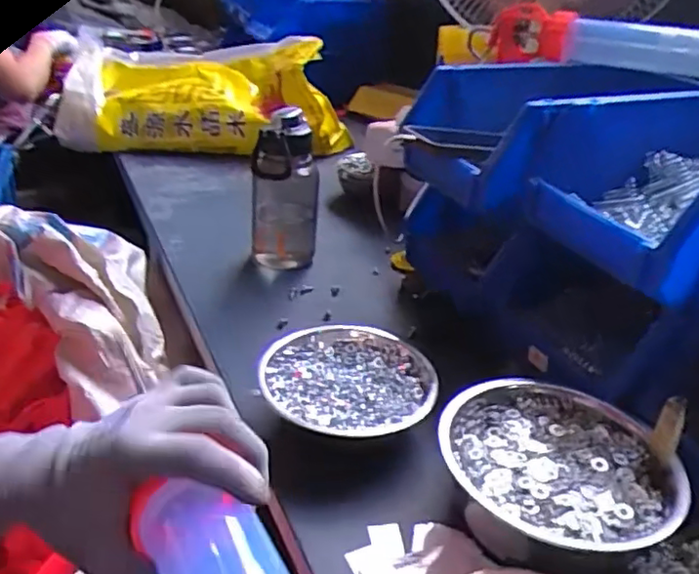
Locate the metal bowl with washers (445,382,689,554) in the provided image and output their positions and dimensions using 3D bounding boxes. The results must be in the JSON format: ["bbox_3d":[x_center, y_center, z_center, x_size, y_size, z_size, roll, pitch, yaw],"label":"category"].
[{"bbox_3d":[0.164,0.155,0.525,0.172,0.064,0.181,4,29,-2],"label":"metal bowl with washers"}]

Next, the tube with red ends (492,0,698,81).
[{"bbox_3d":[0.407,-0.307,0.837,0.459,0.070,0.068,20,33,26],"label":"tube with red ends"}]

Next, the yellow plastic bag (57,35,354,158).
[{"bbox_3d":[-0.302,-0.411,1.358,0.592,0.199,0.273,6,29,3],"label":"yellow plastic bag"}]

